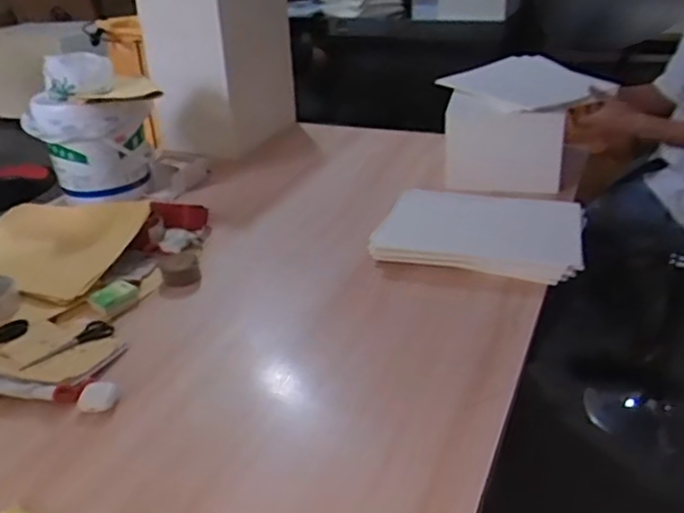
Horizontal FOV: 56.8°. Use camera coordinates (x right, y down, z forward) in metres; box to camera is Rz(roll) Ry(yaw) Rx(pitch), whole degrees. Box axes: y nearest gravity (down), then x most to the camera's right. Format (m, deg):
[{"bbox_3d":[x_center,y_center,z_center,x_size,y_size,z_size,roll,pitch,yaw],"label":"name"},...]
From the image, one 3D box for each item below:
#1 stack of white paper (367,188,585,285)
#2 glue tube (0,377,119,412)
[{"bbox_3d":[0.262,-0.050,1.208,0.376,0.069,0.222,5,29,14],"label":"stack of white paper"},{"bbox_3d":[-0.442,0.195,0.933,0.228,0.026,0.051,3,29,11],"label":"glue tube"}]

